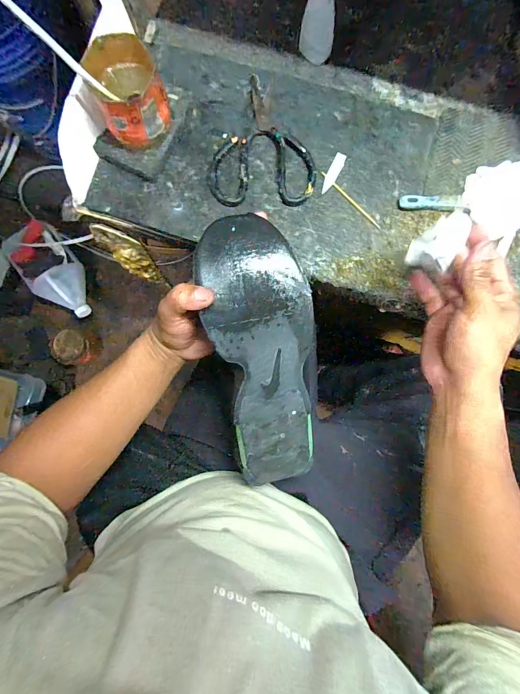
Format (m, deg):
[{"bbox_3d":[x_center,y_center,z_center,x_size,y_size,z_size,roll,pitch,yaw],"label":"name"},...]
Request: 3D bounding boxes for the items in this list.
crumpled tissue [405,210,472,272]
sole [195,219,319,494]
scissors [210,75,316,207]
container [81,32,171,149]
[{"bbox_3d":[0.175,-0.099,0.312,0.038,0.028,0.055,45,88,2],"label":"crumpled tissue"},{"bbox_3d":[0.007,0.013,0.319,0.096,0.026,0.265,-9,104,0],"label":"sole"},{"bbox_3d":[0.004,-0.261,0.415,0.130,0.006,0.163,0,87,0],"label":"scissors"},{"bbox_3d":[-0.148,-0.288,0.377,0.075,0.082,0.081,0,87,0],"label":"container"}]

